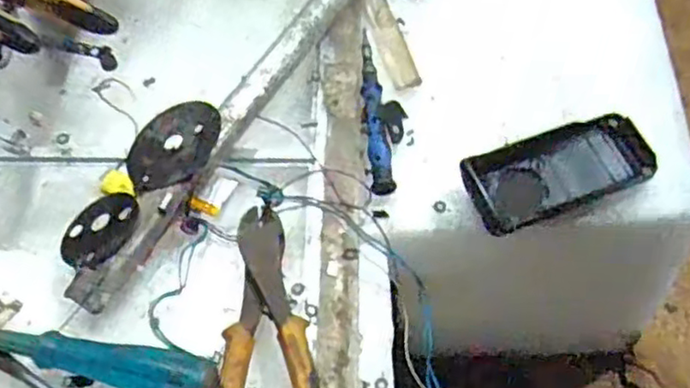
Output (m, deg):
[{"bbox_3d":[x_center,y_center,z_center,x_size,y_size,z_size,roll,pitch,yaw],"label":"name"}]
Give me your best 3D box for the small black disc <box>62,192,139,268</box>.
[{"bbox_3d":[-0.156,0.022,0.427,0.055,0.004,0.055,-14,49,17],"label":"small black disc"}]

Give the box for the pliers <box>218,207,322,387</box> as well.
[{"bbox_3d":[-0.046,0.086,0.393,0.056,0.021,0.169,-7,60,-2],"label":"pliers"}]

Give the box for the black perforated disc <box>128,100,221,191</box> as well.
[{"bbox_3d":[-0.118,-0.033,0.457,0.065,0.005,0.075,8,58,27],"label":"black perforated disc"}]

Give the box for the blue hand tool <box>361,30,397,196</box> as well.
[{"bbox_3d":[0.021,-0.067,0.503,0.016,0.013,0.147,-5,60,-1],"label":"blue hand tool"}]

